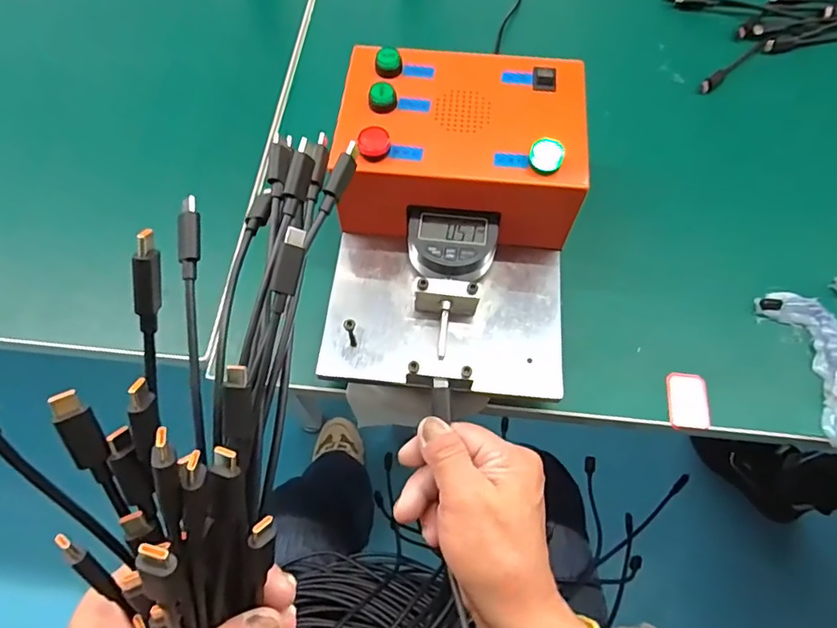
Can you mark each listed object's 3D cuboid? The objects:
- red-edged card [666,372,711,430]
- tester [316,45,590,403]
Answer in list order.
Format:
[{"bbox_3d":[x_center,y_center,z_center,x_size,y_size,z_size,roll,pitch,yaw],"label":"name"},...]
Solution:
[{"bbox_3d":[0.173,0.055,0.341,0.025,0.004,0.035,6,66,3],"label":"red-edged card"},{"bbox_3d":[0.022,-0.058,0.343,0.151,0.093,0.207,5,66,3],"label":"tester"}]

